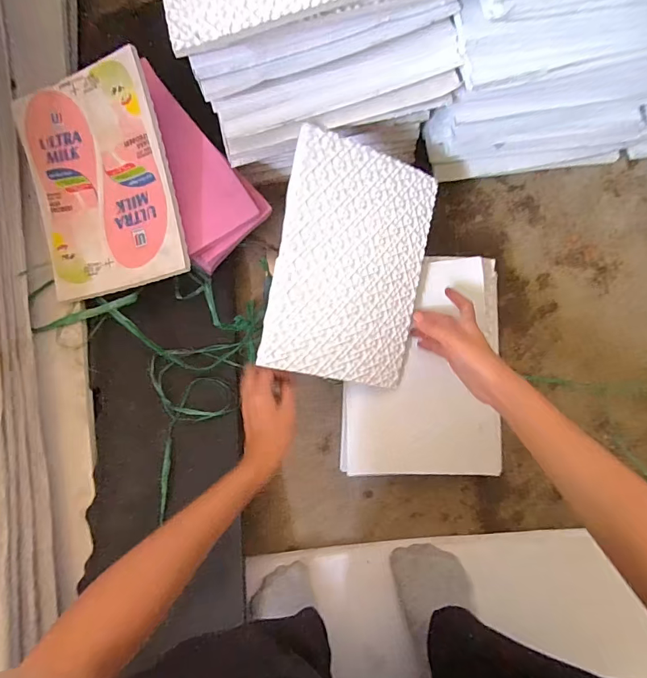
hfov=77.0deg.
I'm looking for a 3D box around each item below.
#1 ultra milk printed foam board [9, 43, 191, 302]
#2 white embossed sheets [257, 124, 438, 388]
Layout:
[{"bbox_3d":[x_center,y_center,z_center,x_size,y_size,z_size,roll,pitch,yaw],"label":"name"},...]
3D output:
[{"bbox_3d":[-0.285,-0.198,0.518,0.189,0.016,0.272,-12,91,13],"label":"ultra milk printed foam board"},{"bbox_3d":[0.036,-0.086,0.480,0.182,0.008,0.265,12,90,-21],"label":"white embossed sheets"}]

